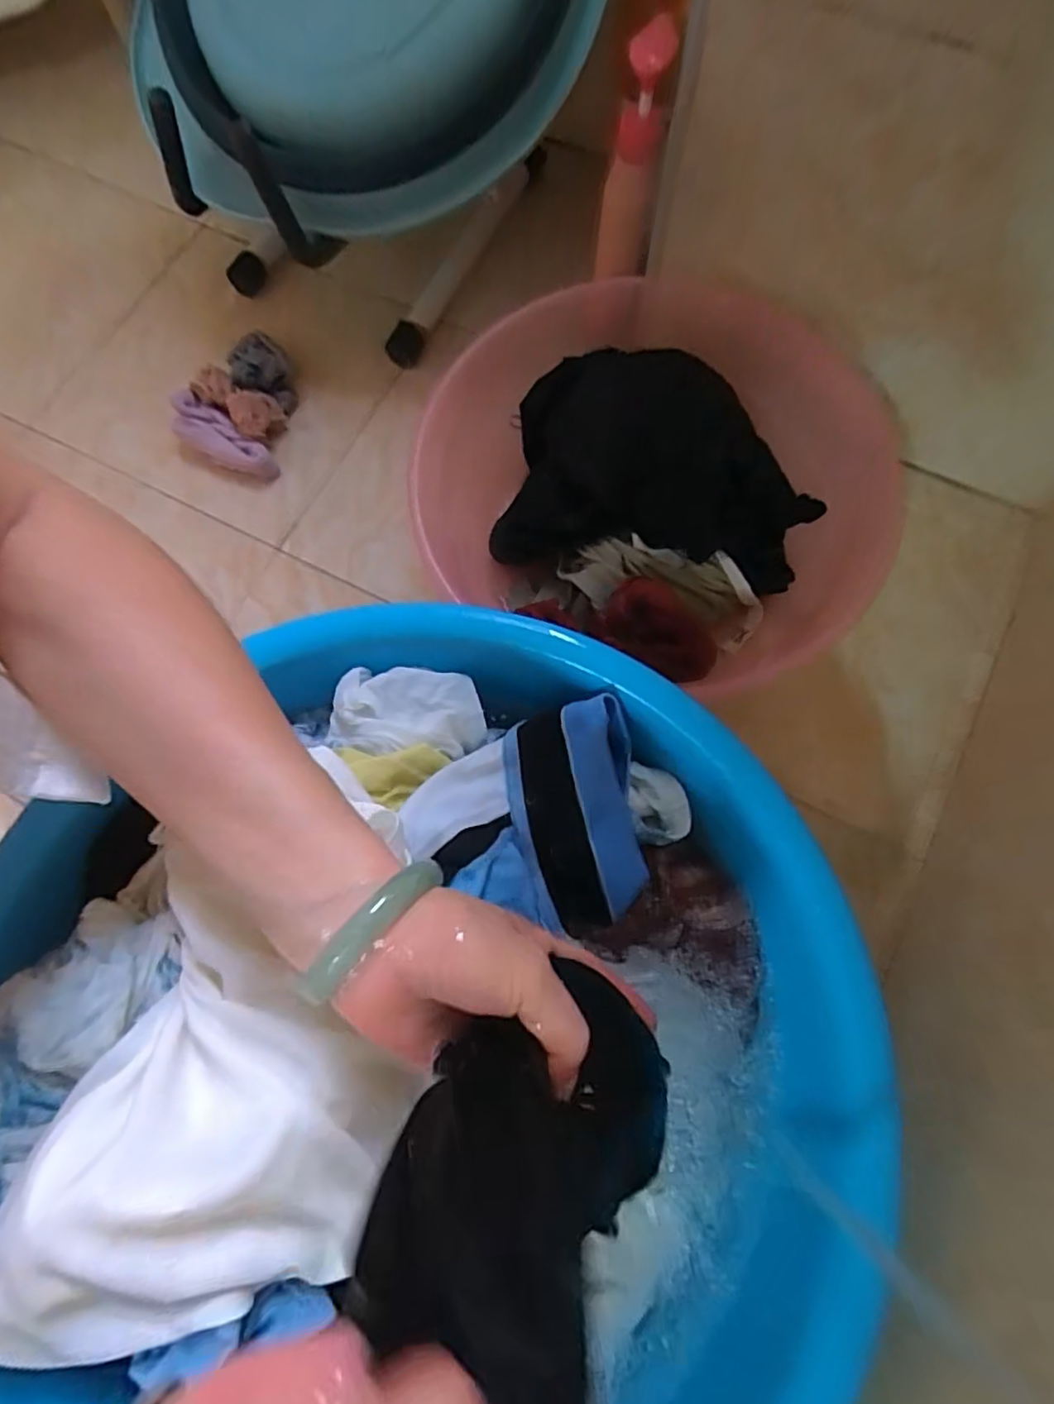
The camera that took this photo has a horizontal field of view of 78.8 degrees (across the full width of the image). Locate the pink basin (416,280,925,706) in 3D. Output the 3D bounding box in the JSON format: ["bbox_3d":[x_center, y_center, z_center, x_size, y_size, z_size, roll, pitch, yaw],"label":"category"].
[{"bbox_3d":[0.110,-0.186,0.537,0.351,0.122,0.332,30,77,9],"label":"pink basin"}]

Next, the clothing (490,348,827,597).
[{"bbox_3d":[0.106,-0.200,0.545,0.261,0.078,0.179,3,74,2],"label":"clothing"}]

